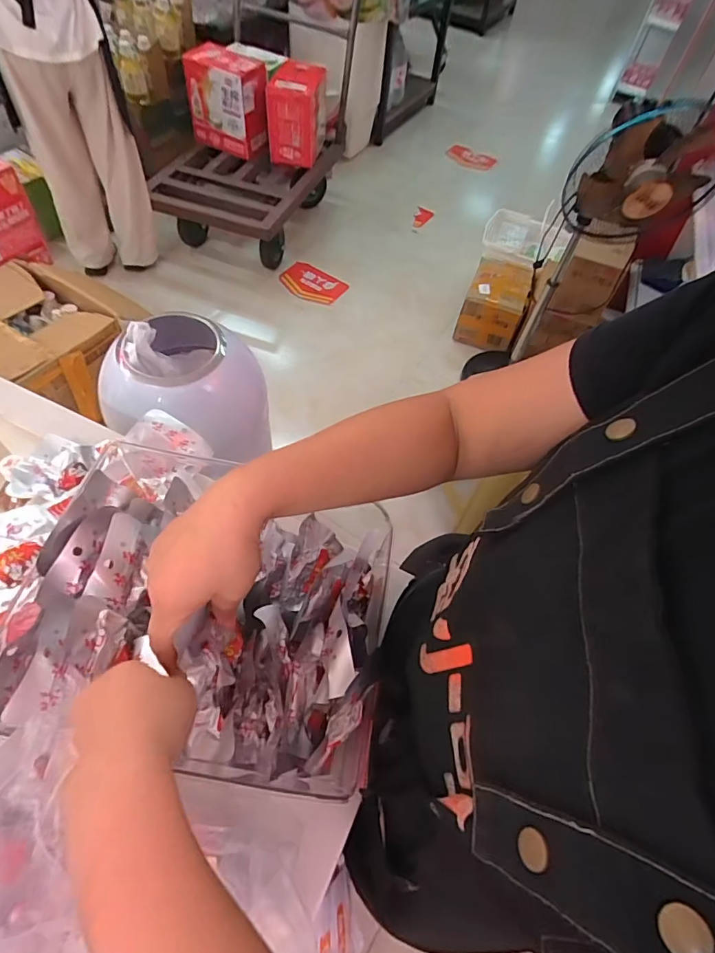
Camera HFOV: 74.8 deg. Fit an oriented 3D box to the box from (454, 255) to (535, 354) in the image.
[{"bbox_3d":[0.497,-0.621,1.709,0.196,0.181,0.287,21,60,8],"label":"box"}]

